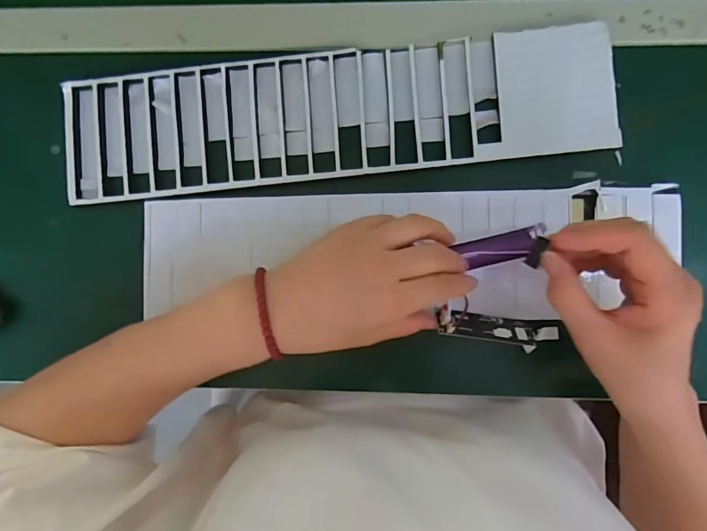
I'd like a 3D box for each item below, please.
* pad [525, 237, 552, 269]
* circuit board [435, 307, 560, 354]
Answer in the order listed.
[{"bbox_3d":[0.122,-0.008,0.291,0.008,0.006,0.021,18,115,3],"label":"pad"},{"bbox_3d":[0.118,0.052,0.349,0.120,0.018,0.021,10,89,-23],"label":"circuit board"}]

